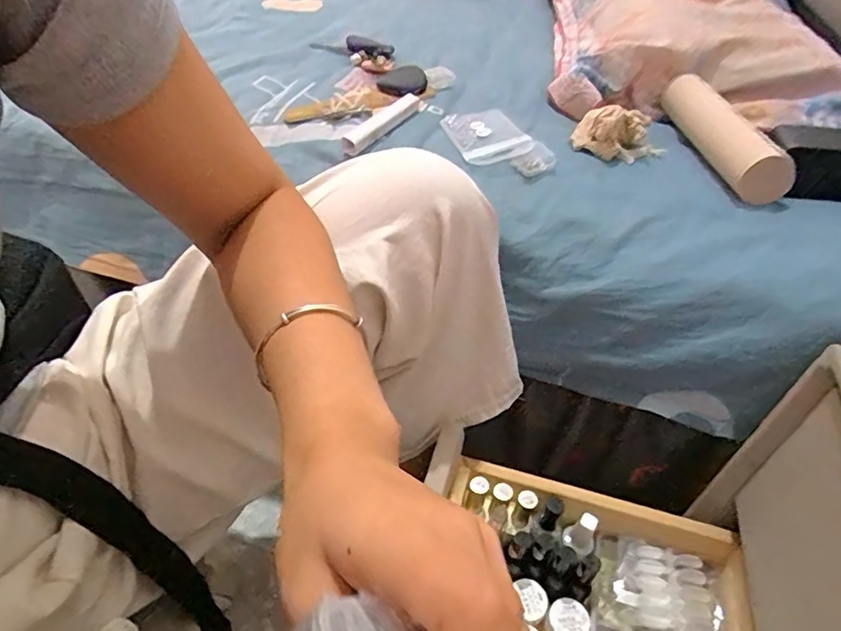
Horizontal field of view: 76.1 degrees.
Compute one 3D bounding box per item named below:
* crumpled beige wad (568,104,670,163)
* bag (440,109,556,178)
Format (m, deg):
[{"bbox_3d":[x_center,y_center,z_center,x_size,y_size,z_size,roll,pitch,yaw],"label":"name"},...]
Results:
[{"bbox_3d":[0.199,-0.179,0.535,0.088,0.044,0.036,14,48,7],"label":"crumpled beige wad"},{"bbox_3d":[0.071,-0.180,0.535,0.068,0.018,0.127,-16,51,-19],"label":"bag"}]

